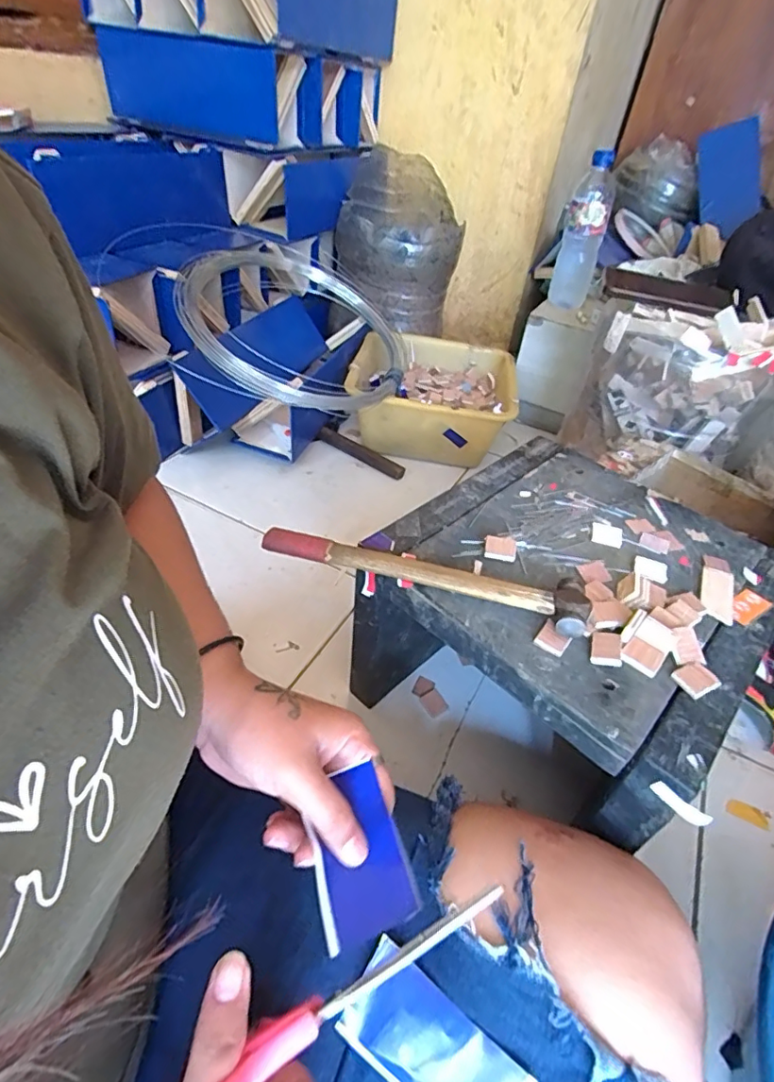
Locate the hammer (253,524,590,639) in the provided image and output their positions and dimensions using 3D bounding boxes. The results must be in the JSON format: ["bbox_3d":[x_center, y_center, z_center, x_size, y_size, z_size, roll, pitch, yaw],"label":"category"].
[{"bbox_3d":[0.025,0.020,0.393,0.238,0.025,0.043,16,42,10],"label":"hammer"}]

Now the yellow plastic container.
[{"bbox_3d":[0.078,-0.252,0.942,0.276,0.115,0.264,10,41,3],"label":"yellow plastic container"}]

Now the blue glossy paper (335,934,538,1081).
[{"bbox_3d":[0.022,0.242,0.251,0.087,0.005,0.042,34,71,17],"label":"blue glossy paper"}]

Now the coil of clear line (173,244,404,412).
[{"bbox_3d":[-0.138,-0.336,0.842,0.354,0.080,0.380,34,48,-5],"label":"coil of clear line"}]

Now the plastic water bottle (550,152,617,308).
[{"bbox_3d":[0.328,-0.509,0.889,0.073,0.215,0.067,16,42,10],"label":"plastic water bottle"}]

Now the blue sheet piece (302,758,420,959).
[{"bbox_3d":[-0.016,0.153,0.260,0.046,0.014,0.068,-12,45,-21],"label":"blue sheet piece"}]

